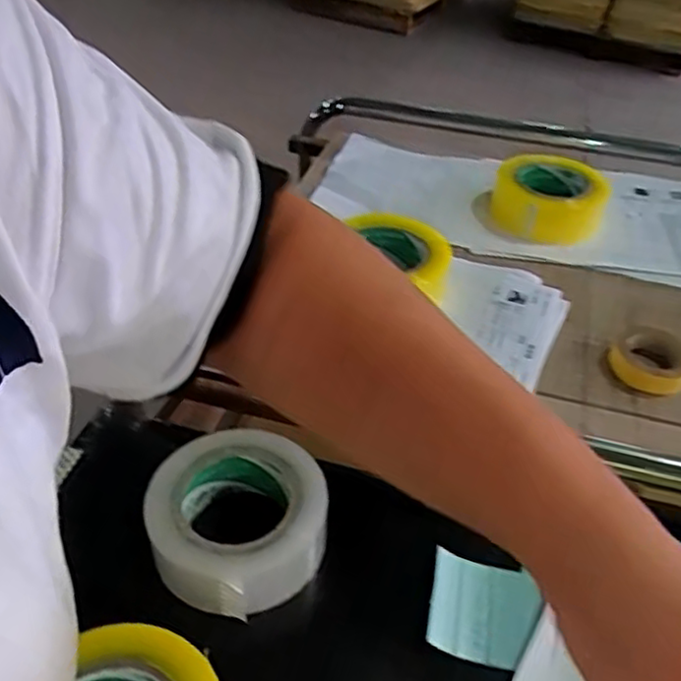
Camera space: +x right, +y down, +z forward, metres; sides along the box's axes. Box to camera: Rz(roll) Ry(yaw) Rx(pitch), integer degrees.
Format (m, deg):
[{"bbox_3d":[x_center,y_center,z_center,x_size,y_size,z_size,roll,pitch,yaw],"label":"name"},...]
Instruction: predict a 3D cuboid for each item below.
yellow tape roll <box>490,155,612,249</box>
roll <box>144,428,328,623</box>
[{"bbox_3d":[0.247,-0.172,0.806,0.122,0.059,0.127,2,42,-1],"label":"yellow tape roll"},{"bbox_3d":[-0.075,0.132,0.499,0.126,0.054,0.126,2,42,-1],"label":"roll"}]

